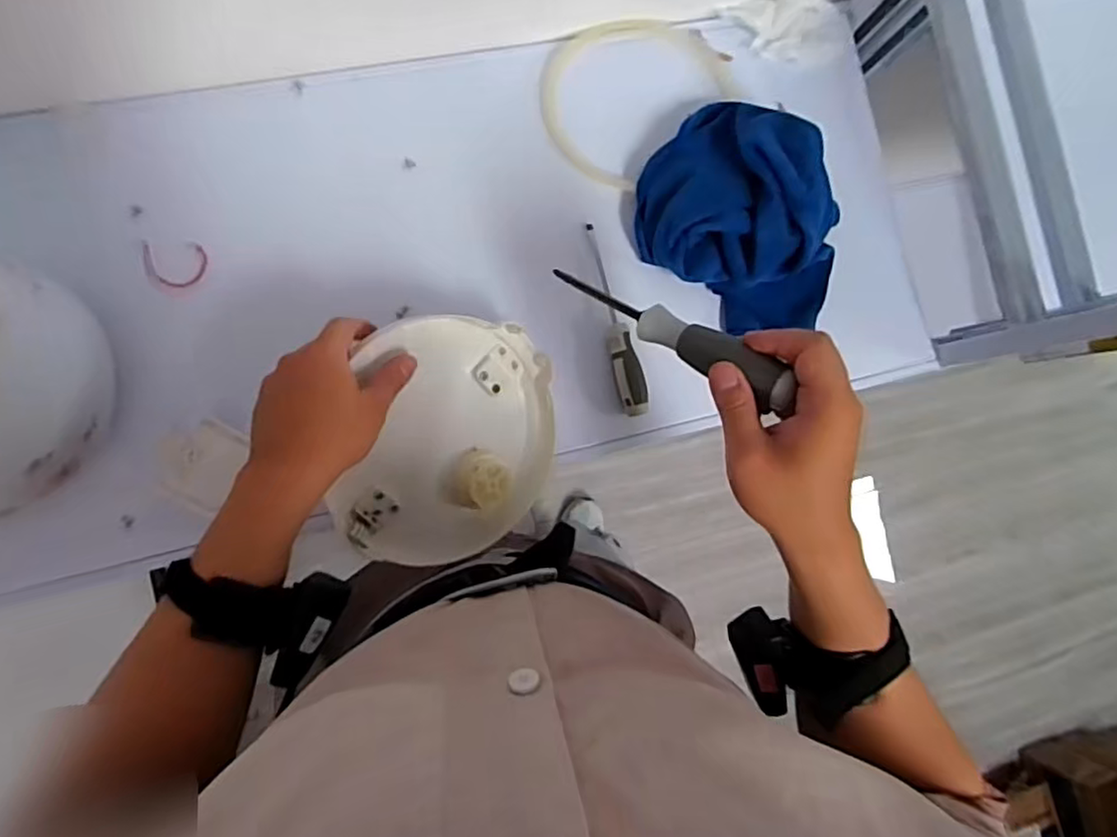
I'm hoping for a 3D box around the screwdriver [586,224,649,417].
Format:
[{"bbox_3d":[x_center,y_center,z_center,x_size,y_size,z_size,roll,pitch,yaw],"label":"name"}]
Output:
[{"bbox_3d":[0.057,-0.095,0.617,0.027,0.019,0.184,-11,89,-9],"label":"screwdriver"}]

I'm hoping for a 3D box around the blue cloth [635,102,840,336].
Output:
[{"bbox_3d":[0.187,-0.184,0.612,0.225,0.083,0.173,43,82,-5],"label":"blue cloth"}]

